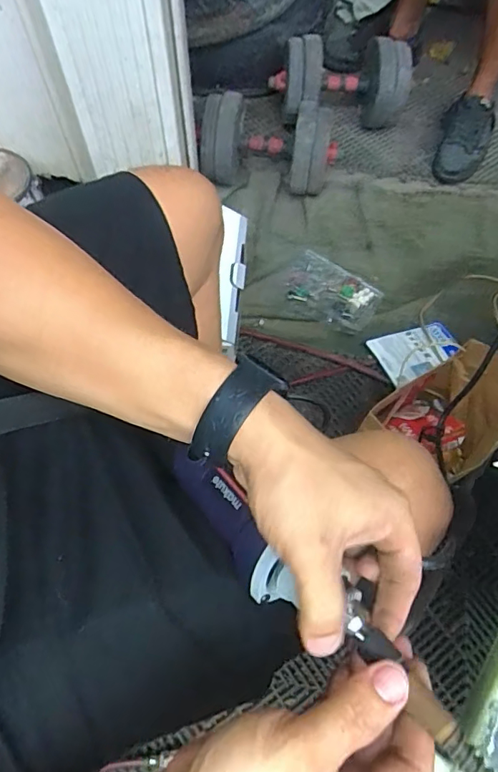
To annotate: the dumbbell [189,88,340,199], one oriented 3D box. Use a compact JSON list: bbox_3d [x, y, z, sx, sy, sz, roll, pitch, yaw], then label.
[{"bbox_3d":[0.046,-0.543,1.135,0.300,0.172,0.169,11,67,4],"label":"dumbbell"}]

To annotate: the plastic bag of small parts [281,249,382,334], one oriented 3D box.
[{"bbox_3d":[0.178,-0.203,1.080,0.194,0.030,0.144,30,68,10],"label":"plastic bag of small parts"}]

